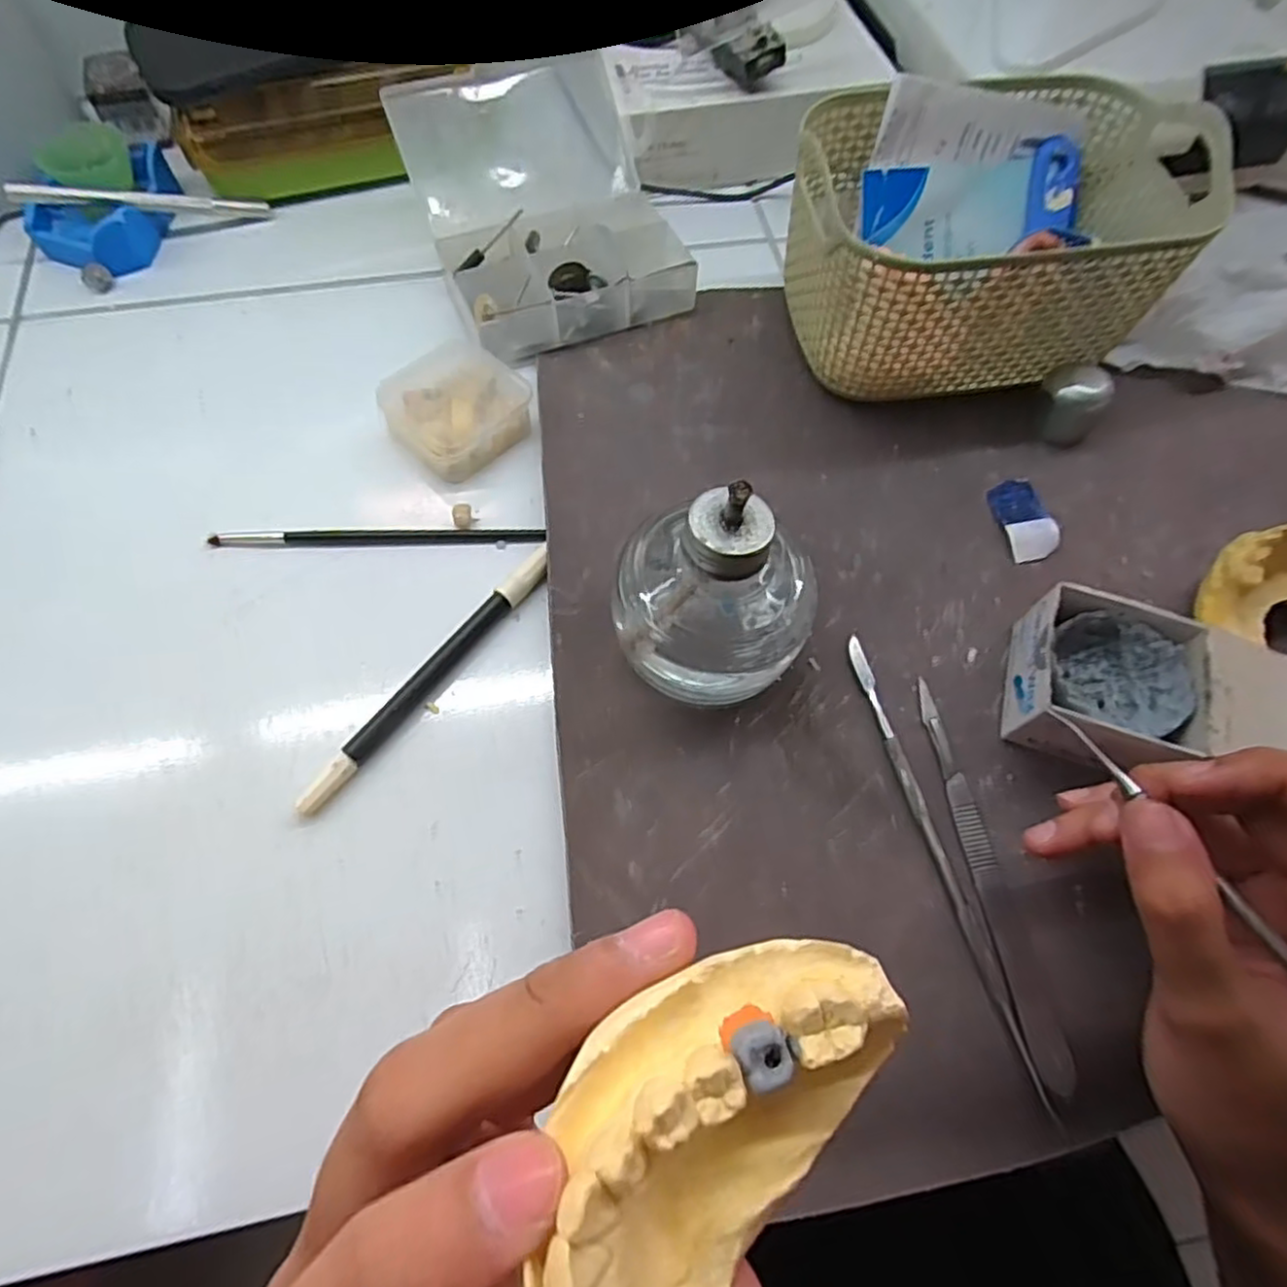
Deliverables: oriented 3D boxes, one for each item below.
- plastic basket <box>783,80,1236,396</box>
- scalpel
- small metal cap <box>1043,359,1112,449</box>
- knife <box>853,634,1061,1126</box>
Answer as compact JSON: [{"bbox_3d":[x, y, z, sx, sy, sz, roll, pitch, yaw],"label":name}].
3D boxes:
[{"bbox_3d":[0.156,-0.187,0.332,0.164,0.084,0.118,-5,67,-5],"label":"plastic basket"},{"bbox_3d":[0.122,0.080,0.250,0.014,0.004,0.137,-8,67,-6],"label":"scalpel"},{"bbox_3d":[0.202,-0.115,0.331,0.022,0.029,0.027,3,66,-2],"label":"small metal cap"},{"bbox_3d":[0.106,0.073,0.253,0.006,0.005,0.166,-13,68,-8],"label":"knife"}]

